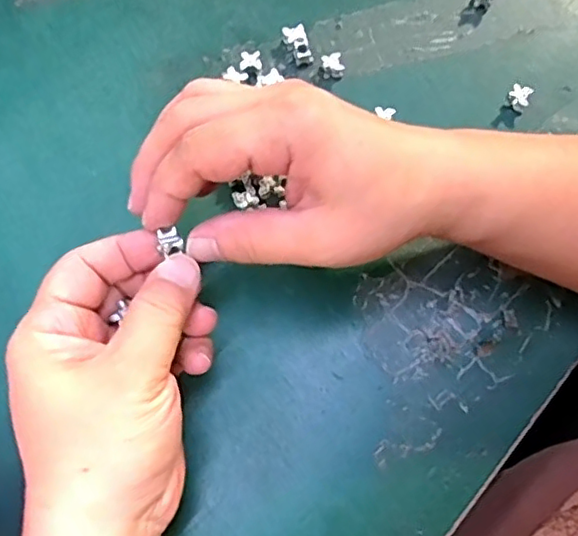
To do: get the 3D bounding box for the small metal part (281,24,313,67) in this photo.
[{"bbox_3d":[0.005,-0.121,0.336,0.011,0.010,0.024,-15,72,-5],"label":"small metal part"}]

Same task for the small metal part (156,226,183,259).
[{"bbox_3d":[-0.046,-0.011,0.241,0.008,0.005,0.011,-29,74,-10],"label":"small metal part"}]

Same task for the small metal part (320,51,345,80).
[{"bbox_3d":[0.024,-0.110,0.334,0.012,0.007,0.013,-10,72,-4],"label":"small metal part"}]

